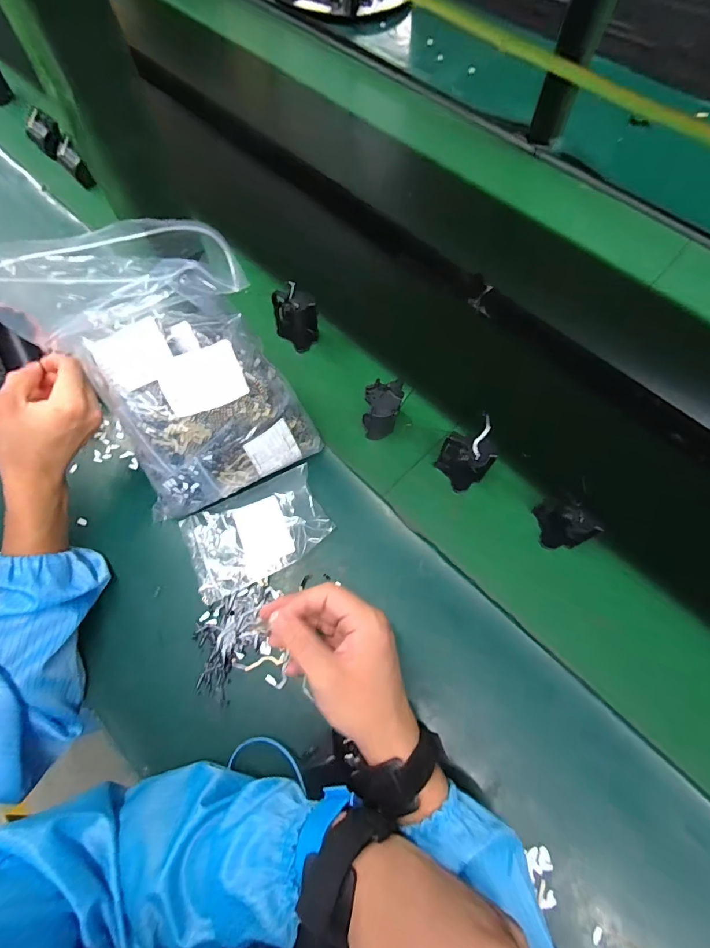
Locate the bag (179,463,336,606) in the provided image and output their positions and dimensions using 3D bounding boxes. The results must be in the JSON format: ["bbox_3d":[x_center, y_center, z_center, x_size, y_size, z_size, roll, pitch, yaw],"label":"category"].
[{"bbox_3d":[-0.104,0.060,0.446,0.143,0.026,0.095,-24,71,-8],"label":"bag"}]

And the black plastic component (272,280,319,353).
[{"bbox_3d":[-0.077,-0.200,0.544,0.057,0.075,0.041,42,75,15],"label":"black plastic component"}]

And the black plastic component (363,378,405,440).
[{"bbox_3d":[0.031,-0.069,0.488,0.038,0.077,0.040,11,69,5],"label":"black plastic component"}]

